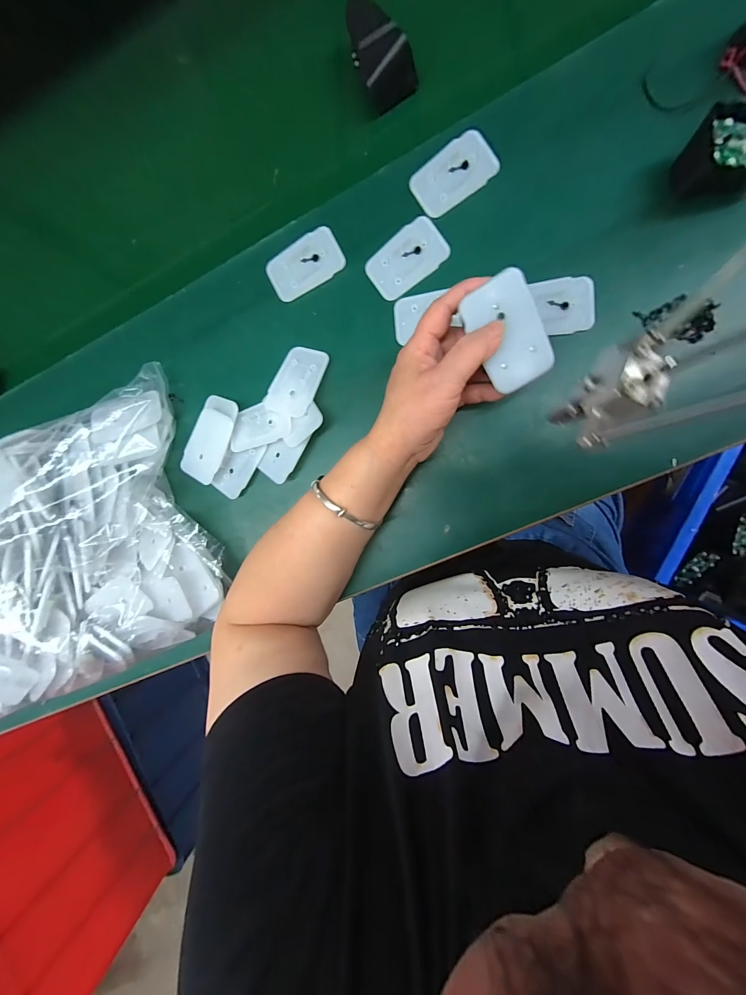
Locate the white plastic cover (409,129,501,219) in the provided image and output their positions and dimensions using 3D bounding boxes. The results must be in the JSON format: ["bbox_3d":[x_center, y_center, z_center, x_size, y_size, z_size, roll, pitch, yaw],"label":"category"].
[{"bbox_3d":[0.071,-0.285,0.301,0.071,0.004,0.046,-33,93,8],"label":"white plastic cover"}]

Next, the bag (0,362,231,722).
[{"bbox_3d":[-0.309,0.061,0.337,0.319,0.093,0.248,-26,94,7],"label":"bag"}]

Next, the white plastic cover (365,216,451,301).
[{"bbox_3d":[0.030,-0.215,0.308,0.070,0.004,0.045,-36,92,8],"label":"white plastic cover"}]

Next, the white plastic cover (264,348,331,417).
[{"bbox_3d":[-0.071,-0.109,0.320,0.043,0.004,0.067,18,82,12],"label":"white plastic cover"}]

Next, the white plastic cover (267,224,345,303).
[{"bbox_3d":[-0.064,-0.218,0.319,0.070,0.004,0.043,-26,94,7],"label":"white plastic cover"}]

